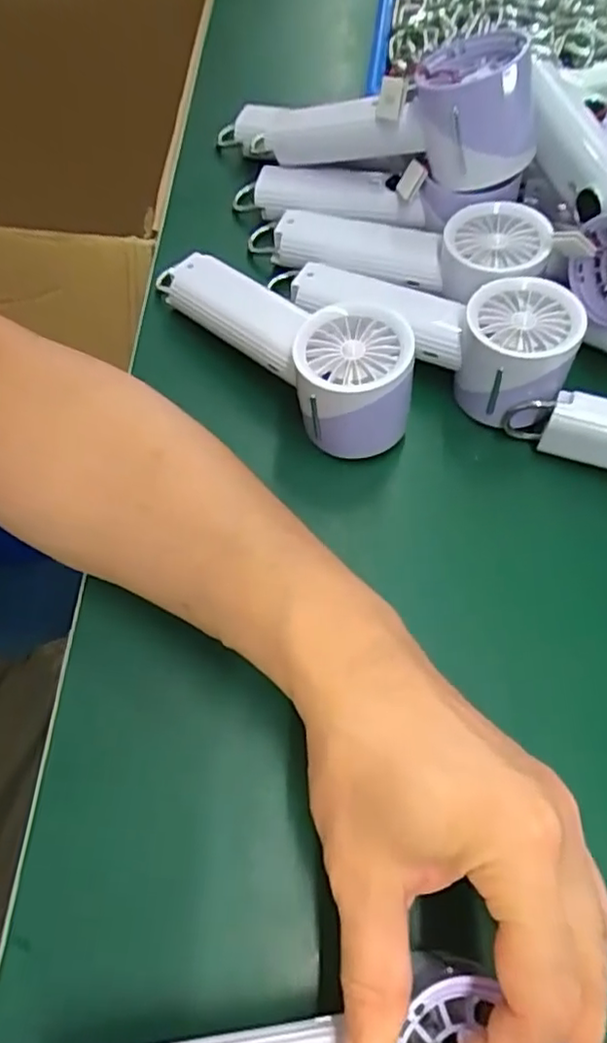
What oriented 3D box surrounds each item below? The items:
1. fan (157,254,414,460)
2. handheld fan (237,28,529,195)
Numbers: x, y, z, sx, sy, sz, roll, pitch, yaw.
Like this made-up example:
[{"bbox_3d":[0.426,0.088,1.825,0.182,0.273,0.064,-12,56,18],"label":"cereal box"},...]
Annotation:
[{"bbox_3d":[-0.014,-0.109,0.370,0.055,0.079,0.178,-39,70,-20],"label":"fan"},{"bbox_3d":[0.045,-0.245,0.388,0.184,0.061,0.061,9,60,23],"label":"handheld fan"}]

